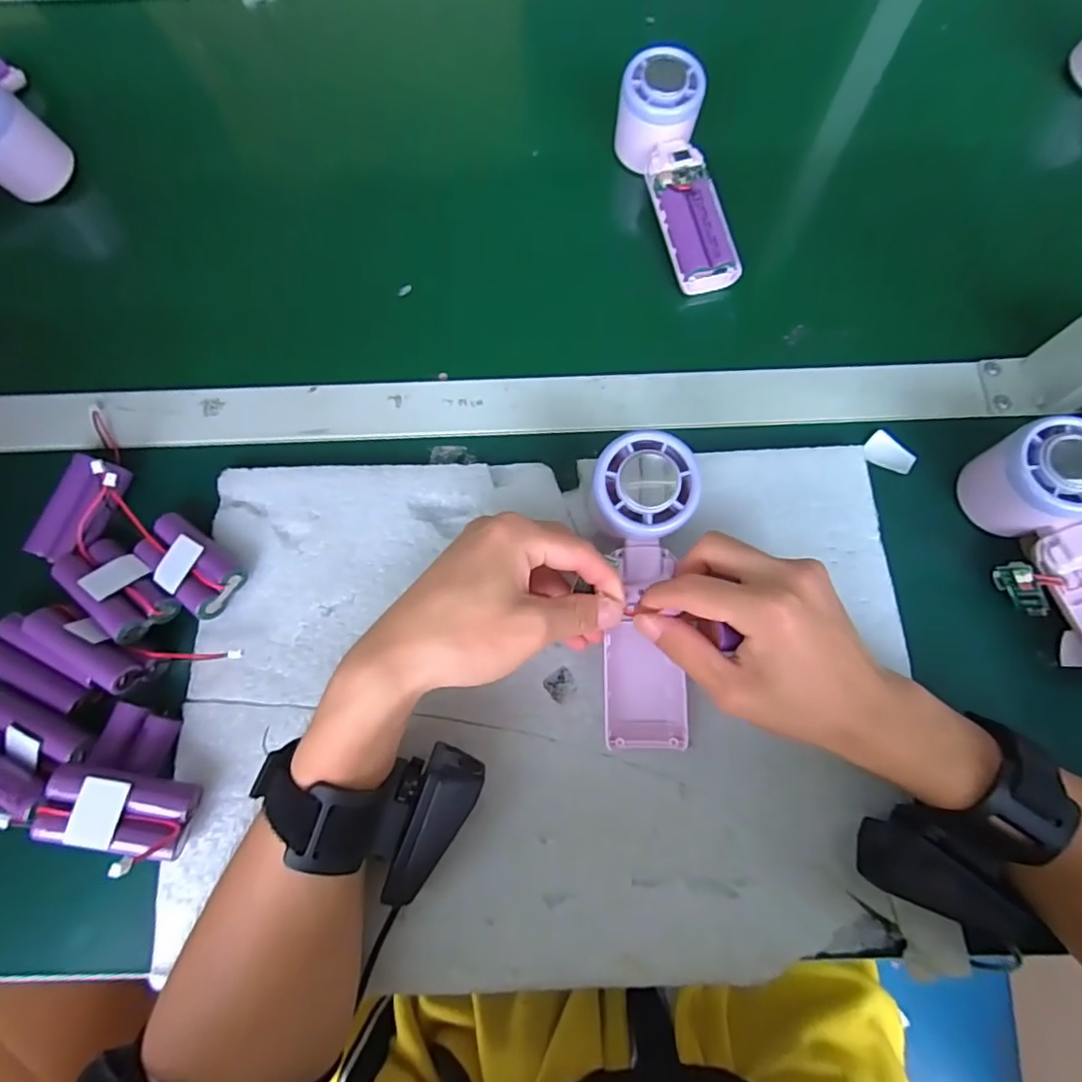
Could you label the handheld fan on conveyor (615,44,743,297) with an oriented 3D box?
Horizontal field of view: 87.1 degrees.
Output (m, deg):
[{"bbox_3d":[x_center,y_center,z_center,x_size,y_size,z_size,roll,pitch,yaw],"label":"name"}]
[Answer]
[{"bbox_3d":[0.098,-0.258,0.408,0.054,0.037,0.165,-16,89,-3],"label":"handheld fan on conveyor"}]

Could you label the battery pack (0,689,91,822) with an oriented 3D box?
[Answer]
[{"bbox_3d":[-0.282,0.110,0.300,0.068,0.019,0.043,25,76,8],"label":"battery pack"}]

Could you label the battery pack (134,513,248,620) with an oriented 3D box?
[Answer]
[{"bbox_3d":[-0.206,0.013,0.333,0.068,0.018,0.034,37,78,10],"label":"battery pack"}]

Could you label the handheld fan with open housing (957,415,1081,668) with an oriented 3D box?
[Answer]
[{"bbox_3d":[0.294,0.018,0.310,0.064,0.052,0.165,-18,75,-4],"label":"handheld fan with open housing"}]

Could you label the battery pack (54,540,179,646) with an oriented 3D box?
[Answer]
[{"bbox_3d":[-0.247,0.026,0.332,0.070,0.023,0.034,39,78,11],"label":"battery pack"}]

